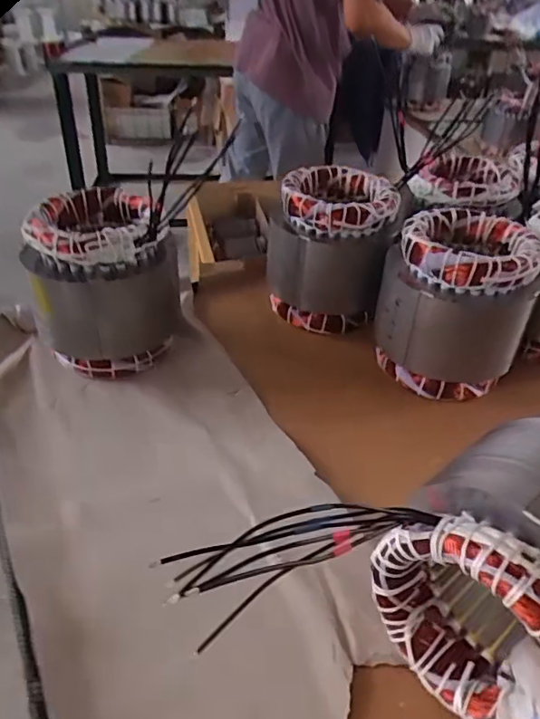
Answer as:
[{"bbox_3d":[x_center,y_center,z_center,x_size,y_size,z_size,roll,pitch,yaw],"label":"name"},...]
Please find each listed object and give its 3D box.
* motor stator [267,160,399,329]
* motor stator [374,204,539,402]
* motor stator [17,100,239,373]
[{"bbox_3d":[0.070,-0.134,0.686,0.149,0.161,0.130,11,37,11],"label":"motor stator"},{"bbox_3d":[0.187,-0.054,0.590,0.137,0.162,0.137,8,37,7],"label":"motor stator"},{"bbox_3d":[-0.168,-0.076,0.586,0.139,0.160,0.130,-6,37,-12],"label":"motor stator"}]

